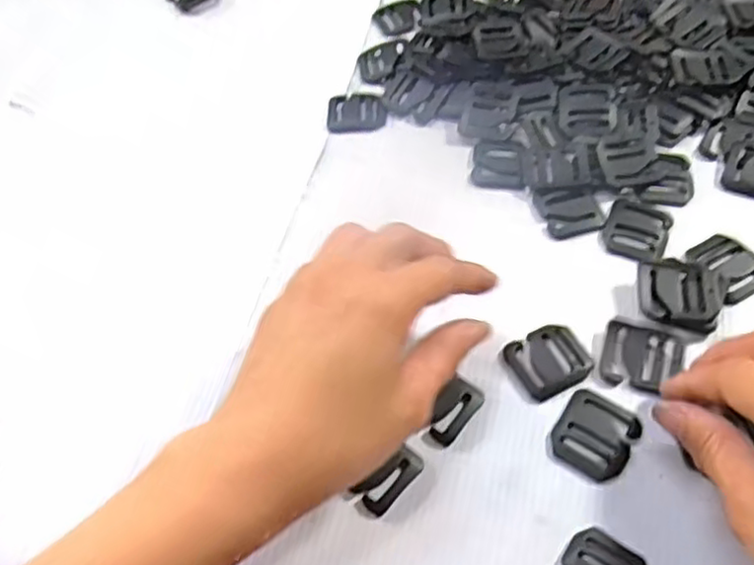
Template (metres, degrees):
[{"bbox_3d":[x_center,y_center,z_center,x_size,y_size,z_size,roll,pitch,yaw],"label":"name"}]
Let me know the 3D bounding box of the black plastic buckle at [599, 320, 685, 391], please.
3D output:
[{"bbox_3d":[0.119,0.034,0.309,0.033,0.006,0.028,14,58,14],"label":"black plastic buckle"}]

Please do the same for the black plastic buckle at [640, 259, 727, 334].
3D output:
[{"bbox_3d":[0.141,0.005,0.321,0.037,0.011,0.033,15,59,15],"label":"black plastic buckle"}]

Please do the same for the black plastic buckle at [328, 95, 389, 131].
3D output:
[{"bbox_3d":[-0.012,-0.103,0.418,0.036,0.005,0.028,-5,56,2],"label":"black plastic buckle"}]

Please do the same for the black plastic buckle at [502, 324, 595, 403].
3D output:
[{"bbox_3d":[0.078,0.034,0.312,0.036,0.004,0.031,-27,58,-13],"label":"black plastic buckle"}]

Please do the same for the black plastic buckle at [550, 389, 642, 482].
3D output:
[{"bbox_3d":[0.093,0.064,0.291,0.031,0.005,0.035,26,62,21],"label":"black plastic buckle"}]

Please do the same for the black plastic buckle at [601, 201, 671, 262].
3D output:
[{"bbox_3d":[0.133,-0.028,0.349,0.030,0.004,0.035,20,60,18],"label":"black plastic buckle"}]

